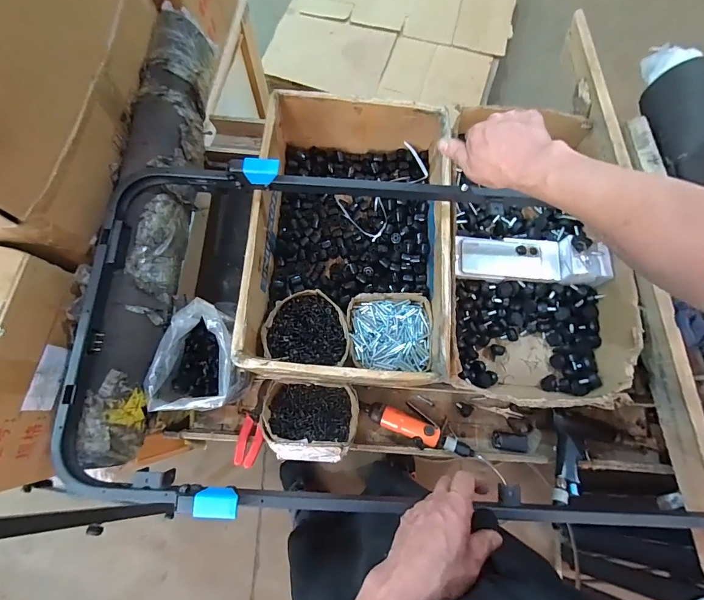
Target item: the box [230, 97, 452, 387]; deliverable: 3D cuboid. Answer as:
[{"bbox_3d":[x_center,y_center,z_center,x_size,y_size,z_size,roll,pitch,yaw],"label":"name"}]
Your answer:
[{"bbox_3d":[0.000,-0.122,0.719,0.340,0.165,0.533,3,76,0],"label":"box"}]

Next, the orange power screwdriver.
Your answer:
[{"bbox_3d":[0.129,0.254,0.742,0.221,0.056,0.071,28,77,6],"label":"orange power screwdriver"}]

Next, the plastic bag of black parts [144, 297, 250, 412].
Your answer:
[{"bbox_3d":[-0.259,0.106,0.652,0.128,0.121,0.177,11,76,2],"label":"plastic bag of black parts"}]

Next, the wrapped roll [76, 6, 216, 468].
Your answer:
[{"bbox_3d":[-0.357,-0.159,0.658,0.132,0.120,0.849,2,76,-1],"label":"wrapped roll"}]

